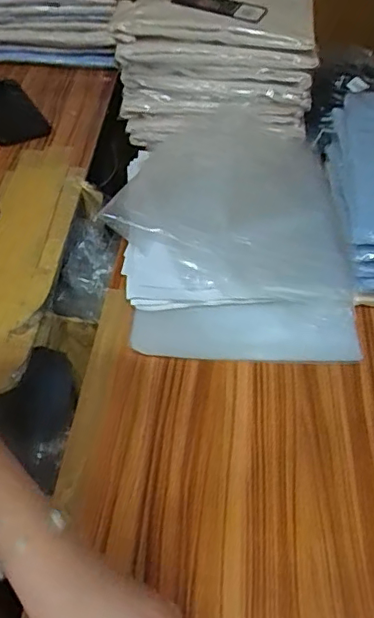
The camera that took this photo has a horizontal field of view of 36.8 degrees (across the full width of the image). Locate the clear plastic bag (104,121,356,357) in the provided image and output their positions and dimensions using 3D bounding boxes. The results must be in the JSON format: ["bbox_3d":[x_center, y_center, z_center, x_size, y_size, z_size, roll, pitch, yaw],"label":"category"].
[{"bbox_3d":[0.049,-0.111,0.667,0.254,0.068,0.378,1,48,-1],"label":"clear plastic bag"}]

